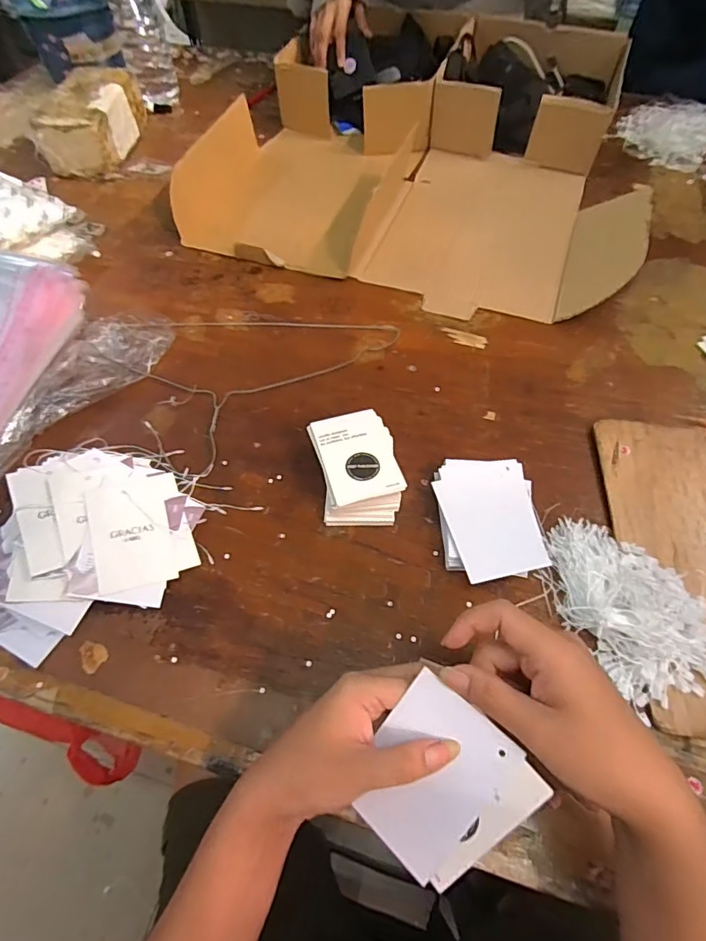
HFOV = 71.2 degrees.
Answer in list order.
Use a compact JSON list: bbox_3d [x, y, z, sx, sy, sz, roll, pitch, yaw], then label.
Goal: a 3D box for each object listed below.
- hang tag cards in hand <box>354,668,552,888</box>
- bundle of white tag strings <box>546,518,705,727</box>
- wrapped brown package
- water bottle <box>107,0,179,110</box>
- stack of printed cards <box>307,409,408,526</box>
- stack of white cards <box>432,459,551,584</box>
[{"bbox_3d":[0.050,0.186,0.291,0.087,0.006,0.098,38,97,23],"label":"hang tag cards in hand"},{"bbox_3d":[0.225,0.103,0.401,0.108,0.023,0.155,-28,61,-16],"label":"bundle of white tag strings"},{"bbox_3d":[-0.419,-0.561,0.798,0.109,0.088,0.201,-1,57,0],"label":"wrapped brown package"},{"bbox_3d":[-0.352,-0.741,0.792,0.072,0.262,0.061,-16,58,-9],"label":"water bottle"},{"bbox_3d":[0.003,-0.001,0.455,0.070,0.048,0.097,-9,57,-5],"label":"stack of printed cards"},{"bbox_3d":[0.123,0.044,0.440,0.091,0.023,0.115,-5,57,-2],"label":"stack of white cards"}]

